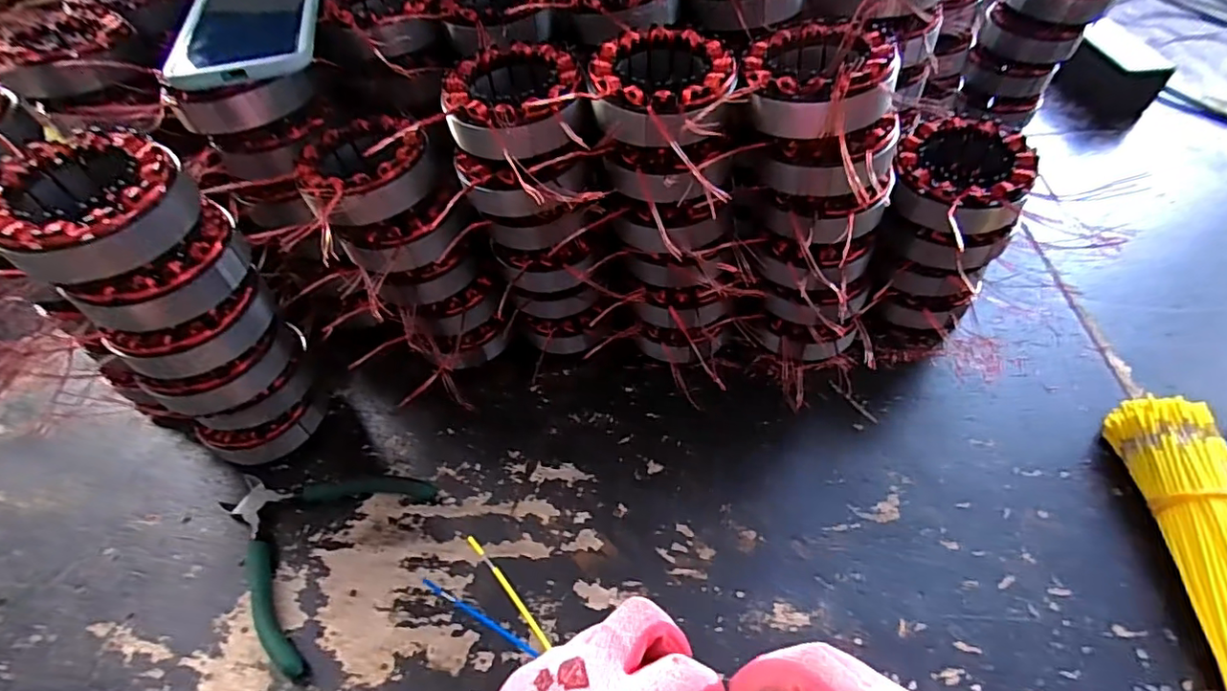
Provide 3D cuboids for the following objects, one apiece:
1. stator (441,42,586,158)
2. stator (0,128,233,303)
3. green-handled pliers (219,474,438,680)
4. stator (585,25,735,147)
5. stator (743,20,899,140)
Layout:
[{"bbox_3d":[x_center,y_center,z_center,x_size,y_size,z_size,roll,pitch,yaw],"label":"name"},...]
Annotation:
[{"bbox_3d":[-0.061,-0.147,0.348,0.083,0.041,0.084,-2,53,3],"label":"stator"},{"bbox_3d":[-0.269,-0.069,0.295,0.084,0.052,0.082,22,57,20],"label":"stator"},{"bbox_3d":[-0.221,0.128,0.392,0.136,0.012,0.135,21,57,19],"label":"green-handled pliers"},{"bbox_3d":[0.029,-0.150,0.333,0.082,0.034,0.096,-3,52,3],"label":"stator"},{"bbox_3d":[0.120,-0.157,0.327,0.084,0.036,0.089,24,58,21],"label":"stator"}]

